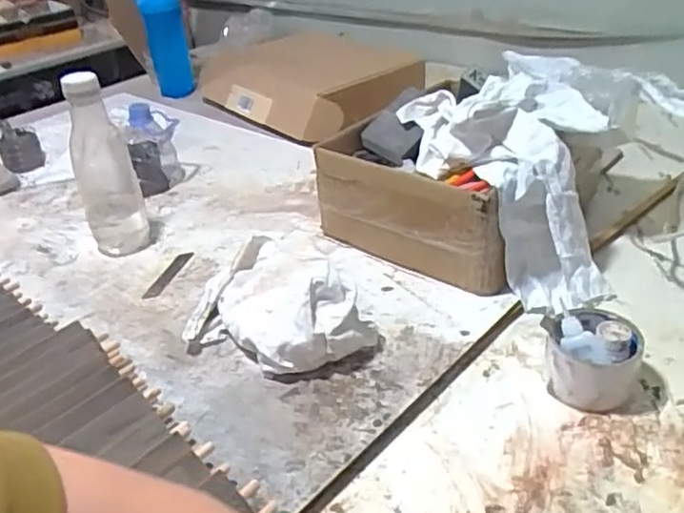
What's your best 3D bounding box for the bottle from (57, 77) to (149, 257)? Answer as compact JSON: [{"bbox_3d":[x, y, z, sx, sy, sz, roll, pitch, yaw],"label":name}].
[{"bbox_3d":[-0.317,-0.123,0.851,0.075,0.226,0.076,-16,35,-19],"label":"bottle"}]

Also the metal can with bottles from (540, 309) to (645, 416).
[{"bbox_3d":[0.232,0.095,0.599,0.075,0.064,0.081,-3,33,2],"label":"metal can with bottles"}]

